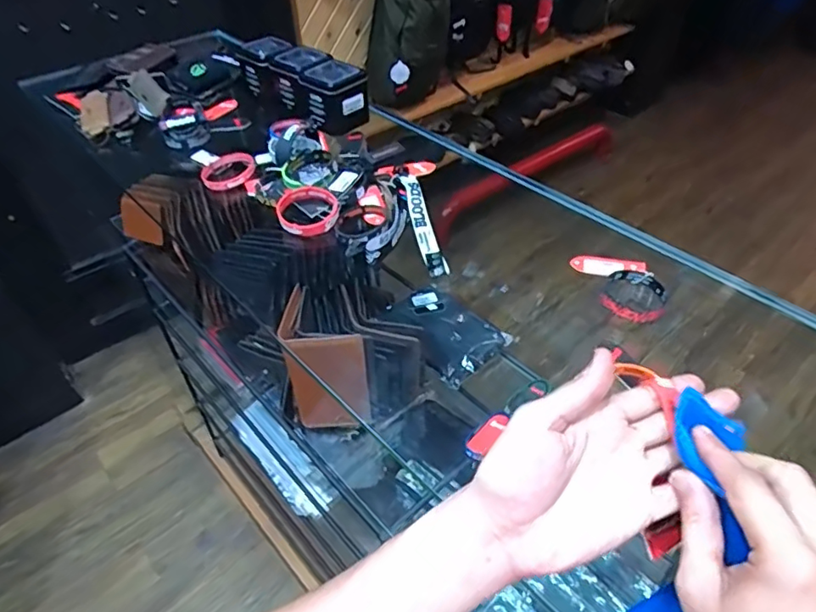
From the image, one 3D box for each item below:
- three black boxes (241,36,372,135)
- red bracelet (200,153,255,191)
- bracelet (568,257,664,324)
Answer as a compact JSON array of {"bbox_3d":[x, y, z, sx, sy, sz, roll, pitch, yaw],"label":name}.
[{"bbox_3d":[-0.165,-0.350,0.876,0.089,0.081,0.233,-35,53,-30],"label":"three black boxes"},{"bbox_3d":[-0.243,-0.178,0.741,0.063,0.020,0.071,3,55,-2],"label":"red bracelet"},{"bbox_3d":[0.221,-0.022,0.564,0.073,0.019,0.105,-8,44,-6],"label":"bracelet"}]

